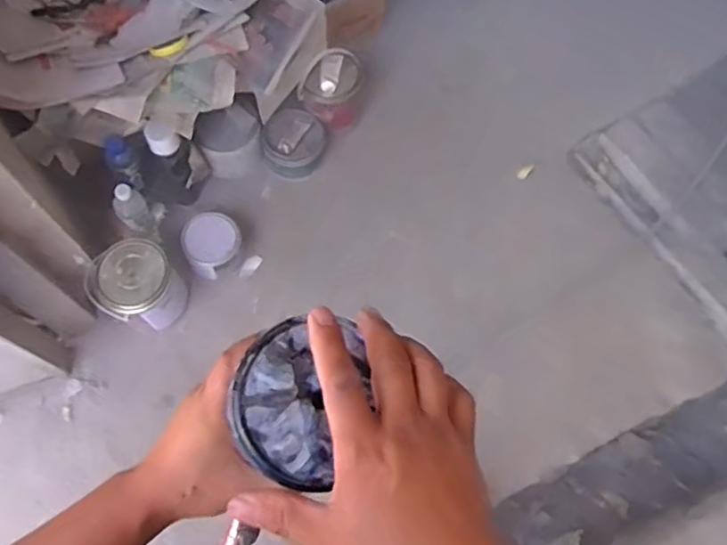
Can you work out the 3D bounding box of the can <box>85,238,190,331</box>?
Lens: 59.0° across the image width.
[{"bbox_3d":[-0.483,0.027,1.380,0.174,0.157,0.171,23,68,9],"label":"can"}]

